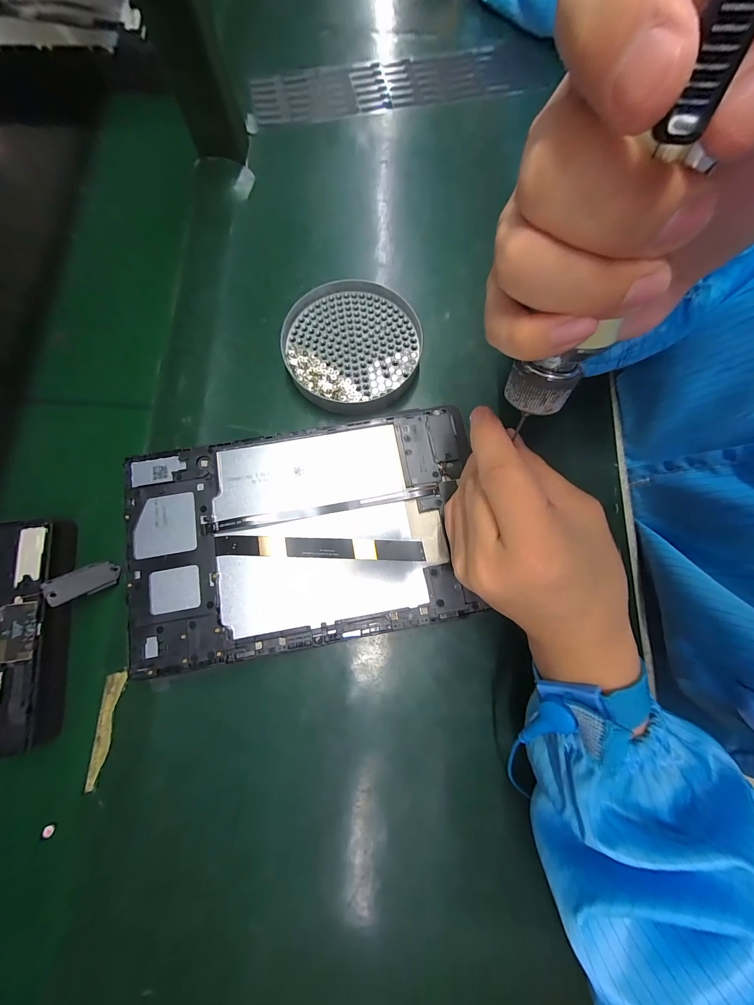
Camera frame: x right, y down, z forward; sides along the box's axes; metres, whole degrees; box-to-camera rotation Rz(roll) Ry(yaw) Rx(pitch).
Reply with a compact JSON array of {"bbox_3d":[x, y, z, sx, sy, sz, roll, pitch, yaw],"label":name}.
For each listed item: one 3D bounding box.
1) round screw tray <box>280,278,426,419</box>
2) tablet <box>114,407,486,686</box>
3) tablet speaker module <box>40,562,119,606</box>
[{"bbox_3d":[-0.021,-0.129,0.271,0.112,0.018,0.116,0,78,-1],"label":"round screw tray"},{"bbox_3d":[-0.050,0.019,0.222,0.232,0.008,0.147,-10,78,-3],"label":"tablet"},{"bbox_3d":[-0.209,0.057,0.230,0.041,0.004,0.020,-27,76,-47],"label":"tablet speaker module"}]

